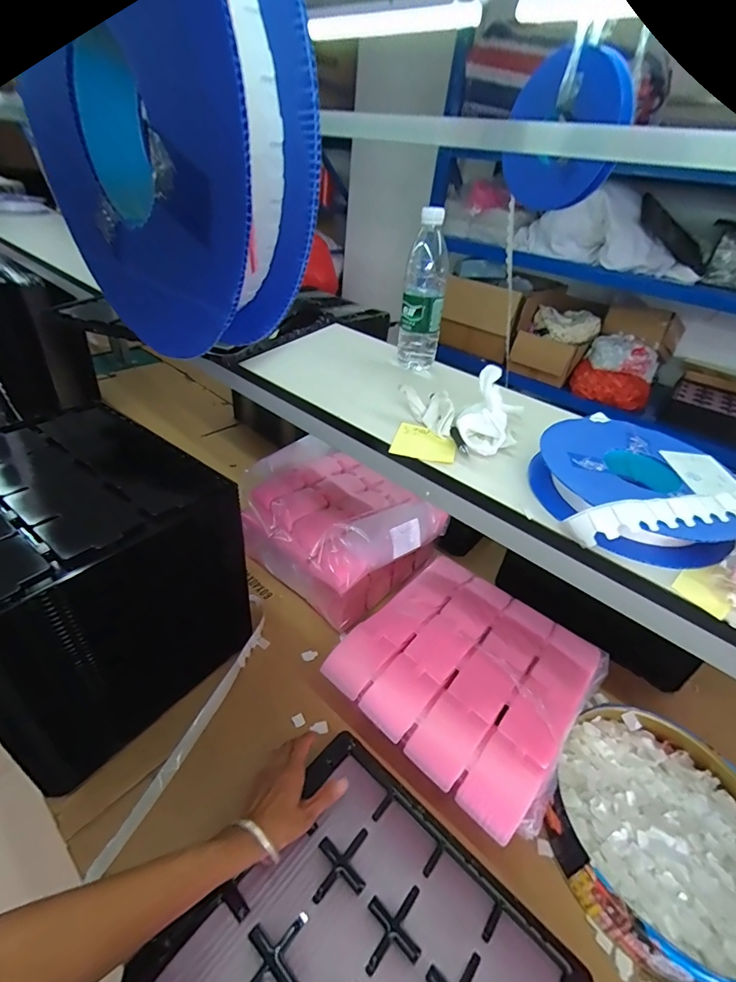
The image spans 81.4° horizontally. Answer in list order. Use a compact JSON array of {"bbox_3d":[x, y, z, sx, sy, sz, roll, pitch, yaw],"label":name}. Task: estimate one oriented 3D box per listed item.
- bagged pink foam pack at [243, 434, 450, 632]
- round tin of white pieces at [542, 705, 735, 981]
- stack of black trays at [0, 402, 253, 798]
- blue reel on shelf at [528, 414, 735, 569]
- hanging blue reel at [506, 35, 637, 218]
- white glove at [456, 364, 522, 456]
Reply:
[{"bbox_3d":[-0.076,0.075,0.936,0.372,0.207,0.294,31,43,28],"label":"bagged pink foam pack"},{"bbox_3d":[0.418,0.471,0.592,0.293,0.061,0.303,5,37,-4],"label":"round tin of white pieces"},{"bbox_3d":[-0.440,0.128,0.669,0.372,0.353,0.345,28,42,25],"label":"stack of black trays"},{"bbox_3d":[0.283,-0.008,0.461,0.192,0.055,0.201,5,37,-4],"label":"blue reel on shelf"},{"bbox_3d":[0.319,-0.585,0.699,0.046,0.203,0.191,-26,49,-37],"label":"hanging blue reel"},{"bbox_3d":[0.157,-0.100,0.535,0.074,0.066,0.112,17,38,12],"label":"white glove"}]

